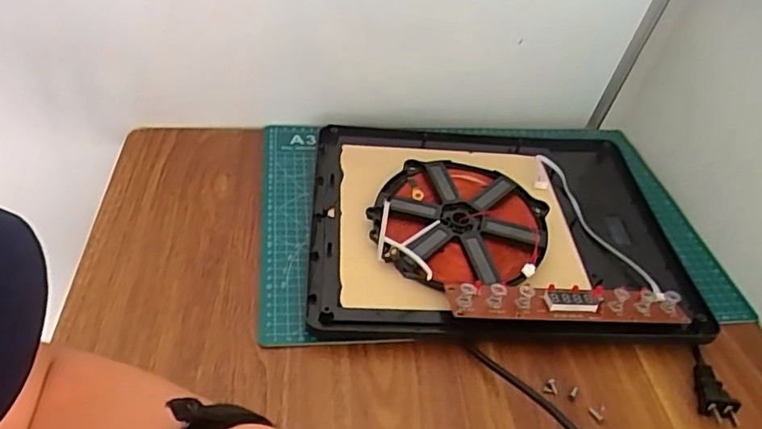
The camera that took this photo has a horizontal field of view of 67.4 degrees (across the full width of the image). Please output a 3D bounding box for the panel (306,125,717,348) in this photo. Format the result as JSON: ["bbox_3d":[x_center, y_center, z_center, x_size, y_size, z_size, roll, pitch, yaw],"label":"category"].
[{"bbox_3d":[0.116,-0.001,0.561,0.364,0.037,0.289,1,44,-6],"label":"panel"}]

